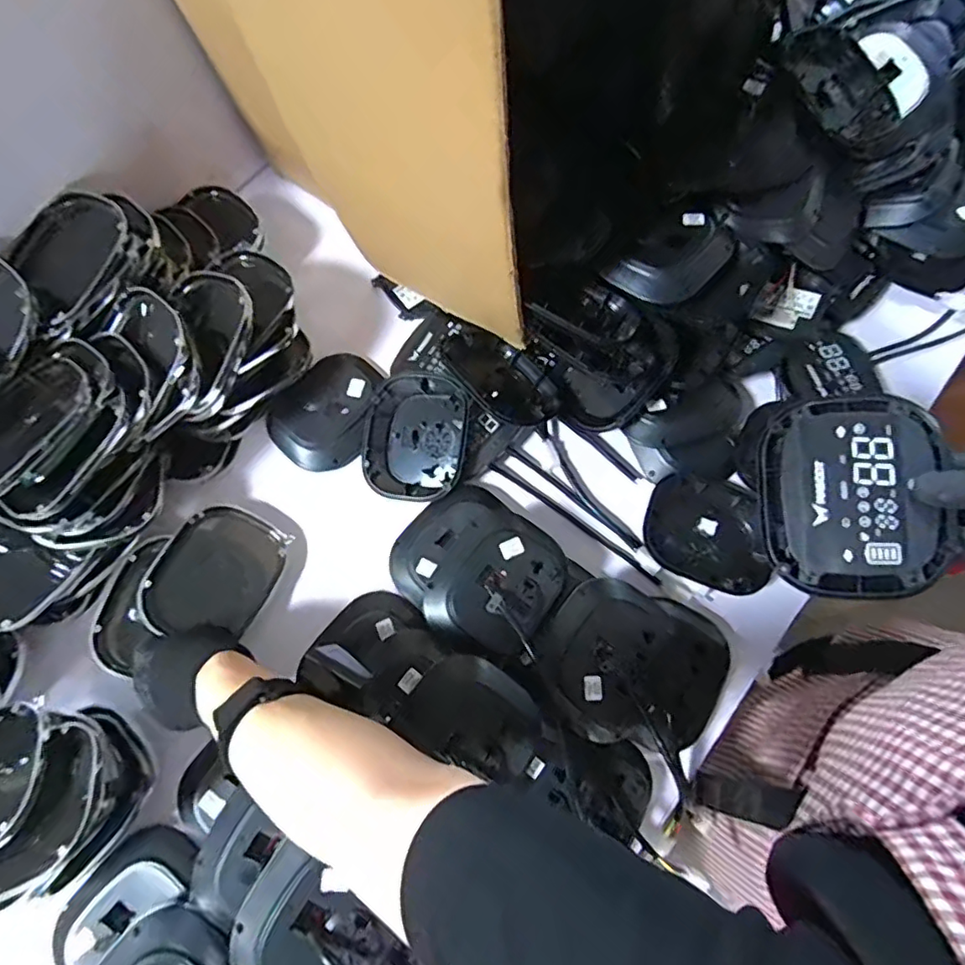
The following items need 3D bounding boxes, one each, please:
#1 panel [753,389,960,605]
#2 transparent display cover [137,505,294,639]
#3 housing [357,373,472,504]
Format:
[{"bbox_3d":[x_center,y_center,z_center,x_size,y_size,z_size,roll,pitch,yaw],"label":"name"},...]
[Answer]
[{"bbox_3d":[0.255,0.009,0.402,0.110,0.015,0.135,-7,82,22],"label":"panel"},{"bbox_3d":[-0.275,0.094,0.596,0.112,0.024,0.141,27,63,-2],"label":"transparent display cover"},{"bbox_3d":[-0.075,-0.050,0.651,0.112,0.033,0.139,9,74,2],"label":"housing"}]

